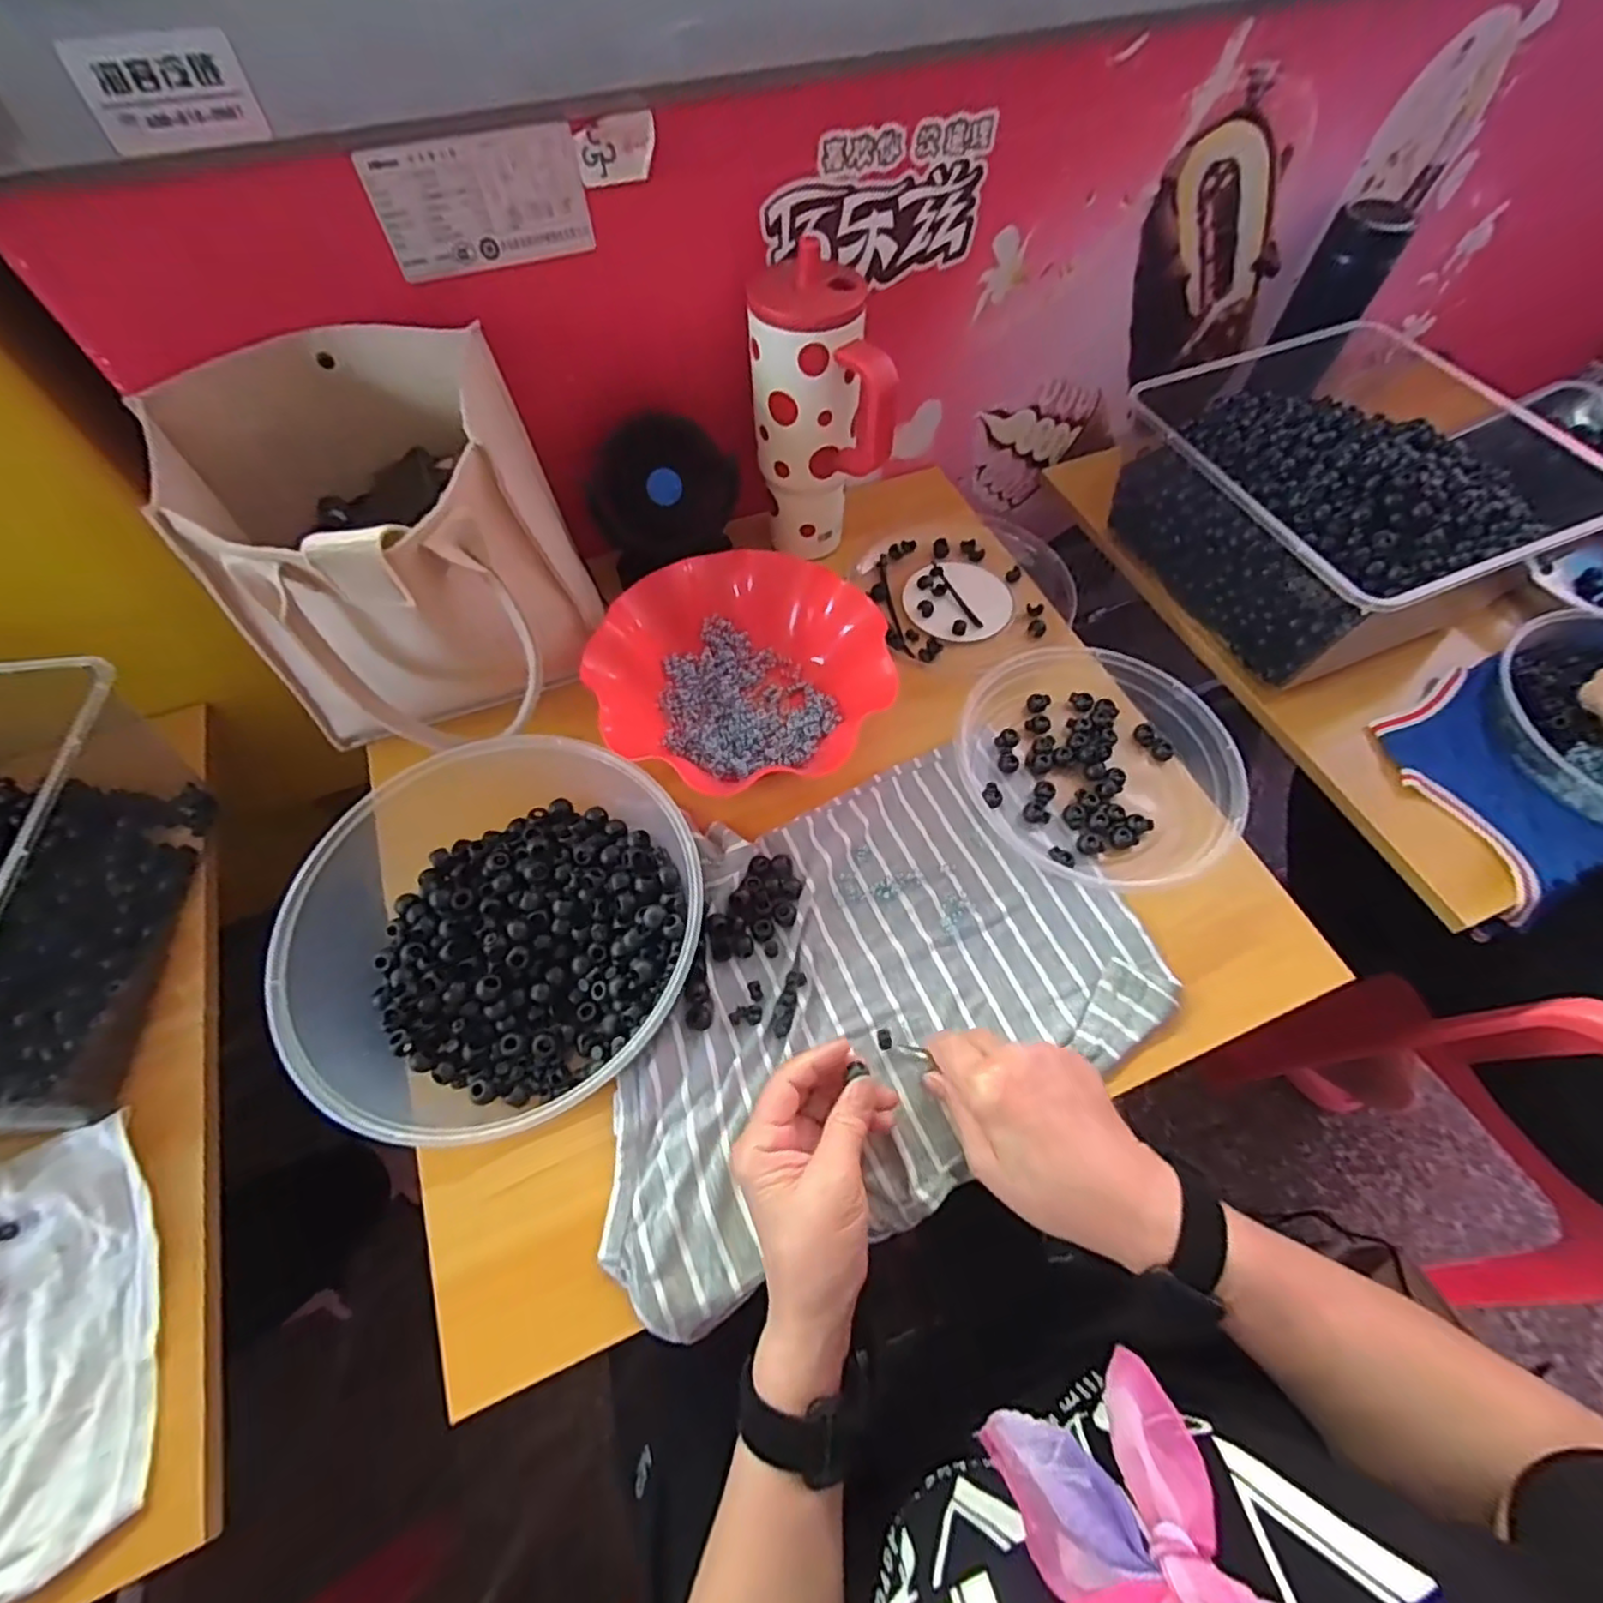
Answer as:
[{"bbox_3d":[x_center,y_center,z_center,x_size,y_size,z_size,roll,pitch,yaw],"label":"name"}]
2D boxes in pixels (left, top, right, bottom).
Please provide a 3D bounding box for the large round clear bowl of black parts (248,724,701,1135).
[{"bbox_3d":[-0.173,0.077,0.415,0.220,0.096,0.221,0,61,0],"label":"large round clear bowl of black parts"}]

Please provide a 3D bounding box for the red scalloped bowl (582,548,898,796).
[{"bbox_3d":[-0.048,-0.103,0.541,0.224,0.057,0.203,-10,61,-6],"label":"red scalloped bowl"}]

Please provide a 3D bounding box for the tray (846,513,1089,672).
[{"bbox_3d":[0.148,-0.203,0.629,0.180,0.029,0.185,0,61,0],"label":"tray"}]

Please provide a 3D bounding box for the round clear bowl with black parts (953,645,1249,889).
[{"bbox_3d":[0.223,-0.029,0.515,0.181,0.041,0.202,-28,65,-15],"label":"round clear bowl with black parts"}]

